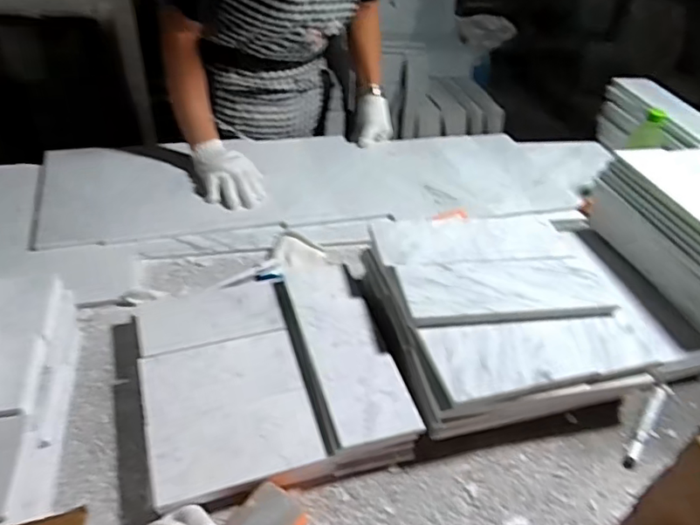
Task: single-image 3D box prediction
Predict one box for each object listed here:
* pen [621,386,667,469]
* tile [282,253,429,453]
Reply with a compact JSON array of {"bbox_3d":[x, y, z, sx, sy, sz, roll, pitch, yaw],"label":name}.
[{"bbox_3d":[0.409,0.225,0.764,0.015,0.018,0.158,29,46,27],"label":"pen"},{"bbox_3d":[-0.009,0.106,0.769,0.102,0.016,0.315,-9,43,-16],"label":"tile"}]

